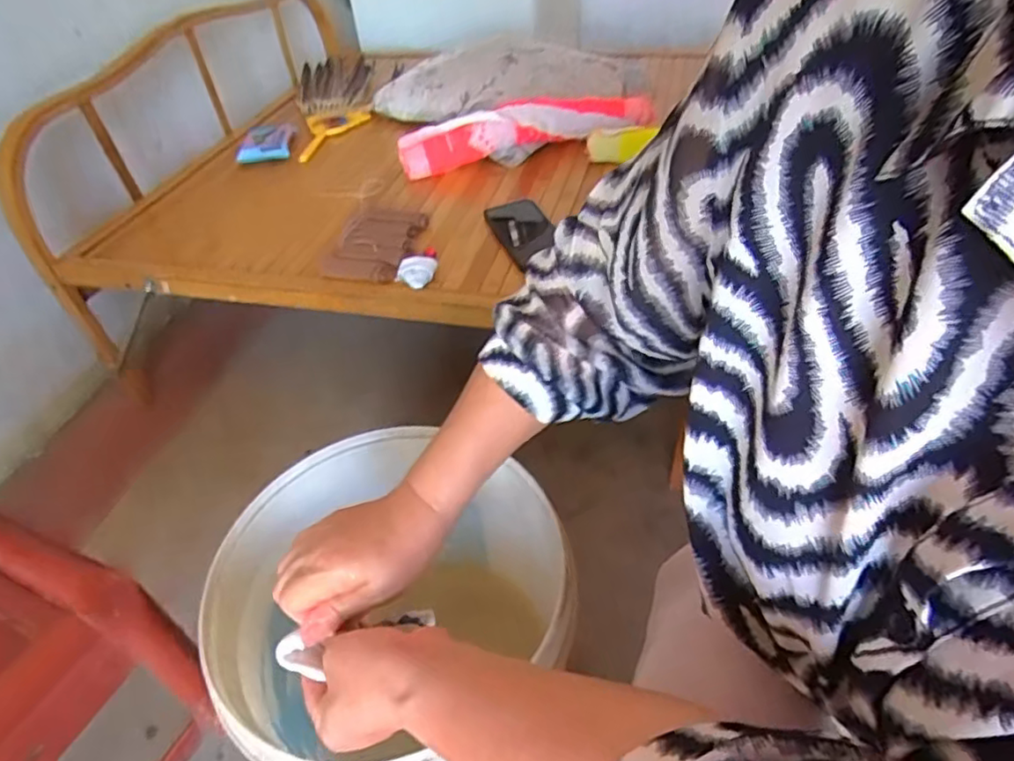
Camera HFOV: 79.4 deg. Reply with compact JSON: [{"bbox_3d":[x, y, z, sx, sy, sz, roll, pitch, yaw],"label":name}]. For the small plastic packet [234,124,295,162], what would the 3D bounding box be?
[{"bbox_3d":[-0.453,-0.449,1.148,0.089,0.017,0.147,-10,41,-2],"label":"small plastic packet"}]

